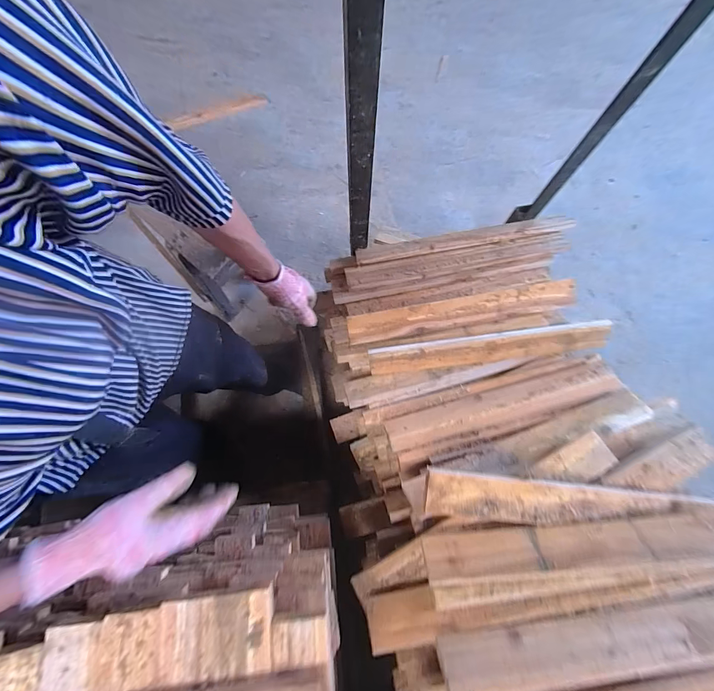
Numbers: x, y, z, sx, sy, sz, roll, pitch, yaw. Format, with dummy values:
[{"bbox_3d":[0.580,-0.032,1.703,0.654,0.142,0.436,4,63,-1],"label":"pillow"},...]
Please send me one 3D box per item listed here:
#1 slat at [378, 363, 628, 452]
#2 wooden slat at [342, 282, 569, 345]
[{"bbox_3d":[0.287,0.121,0.674,0.456,0.034,0.070,-14,77,-5],"label":"slat"},{"bbox_3d":[0.227,-0.073,0.748,0.500,0.016,0.064,-9,99,-1],"label":"wooden slat"}]

